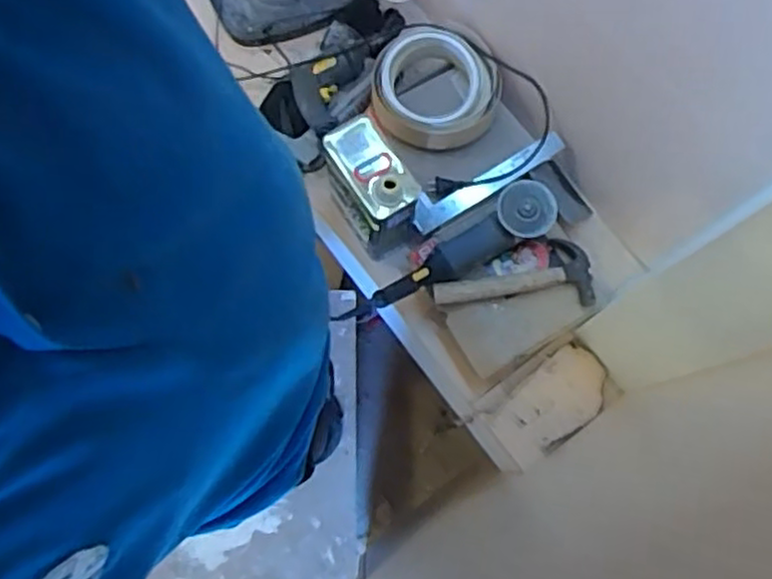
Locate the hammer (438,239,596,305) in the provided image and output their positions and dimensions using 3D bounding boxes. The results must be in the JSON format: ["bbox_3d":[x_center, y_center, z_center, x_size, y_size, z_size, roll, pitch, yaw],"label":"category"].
[{"bbox_3d":[0.220,-0.030,1.249,0.272,0.033,0.111,2,76,-1],"label":"hammer"}]

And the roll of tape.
[{"bbox_3d":[0.083,-0.362,1.308,0.226,0.081,0.209,0,76,-2],"label":"roll of tape"}]

